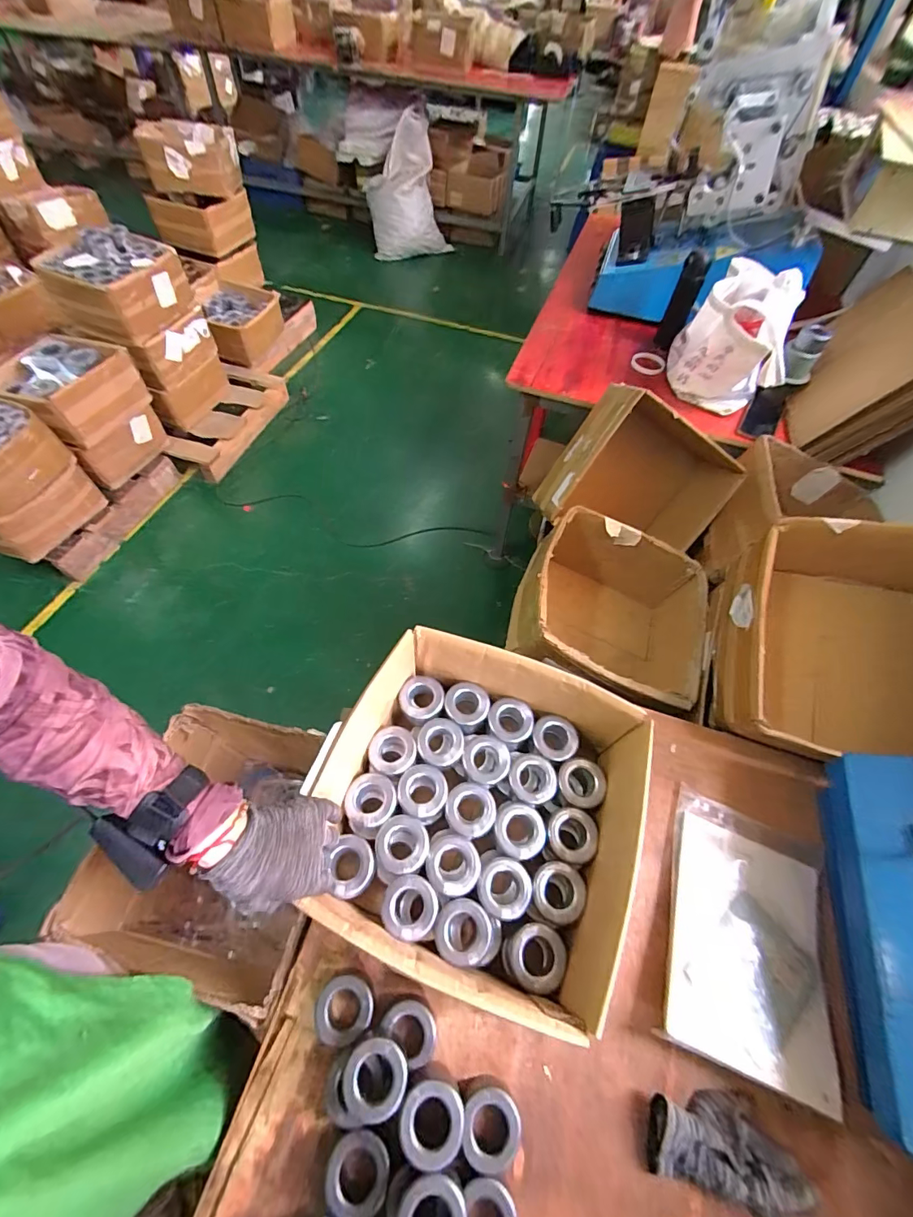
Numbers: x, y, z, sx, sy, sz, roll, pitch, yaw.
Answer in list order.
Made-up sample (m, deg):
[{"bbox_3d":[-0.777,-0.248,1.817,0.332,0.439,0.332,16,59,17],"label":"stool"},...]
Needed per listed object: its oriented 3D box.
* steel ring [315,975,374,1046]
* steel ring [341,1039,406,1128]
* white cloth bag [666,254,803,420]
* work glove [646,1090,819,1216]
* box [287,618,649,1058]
[{"bbox_3d":[-0.122,0.442,0.504,0.059,0.040,0.055,2,58,-3],"label":"steel ring"},{"bbox_3d":[-0.083,0.464,0.450,0.067,0.027,0.058,-10,59,-10],"label":"steel ring"},{"bbox_3d":[0.626,-0.593,1.037,0.234,0.245,0.166,17,58,7],"label":"white cloth bag"},{"bbox_3d":[0.280,0.555,0.464,0.151,0.039,0.087,15,58,6],"label":"work glove"},{"bbox_3d":[0.037,0.230,0.544,0.329,0.148,0.306,19,59,8],"label":"box"}]

